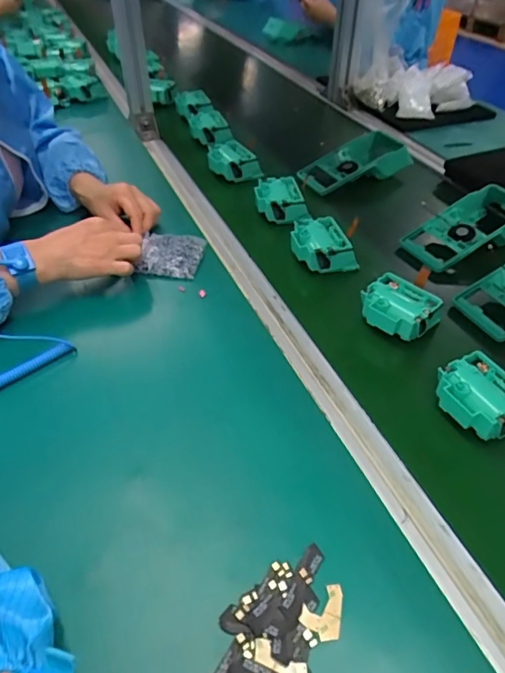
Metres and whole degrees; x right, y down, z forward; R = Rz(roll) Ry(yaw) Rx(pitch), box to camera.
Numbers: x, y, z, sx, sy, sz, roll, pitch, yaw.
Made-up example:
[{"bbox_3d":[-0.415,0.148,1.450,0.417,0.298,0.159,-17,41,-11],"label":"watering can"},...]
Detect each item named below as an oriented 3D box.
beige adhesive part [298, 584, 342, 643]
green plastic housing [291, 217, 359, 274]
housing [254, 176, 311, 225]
[{"bbox_3d":[0.049,0.192,0.339,0.028,0.004,0.037,11,44,11],"label":"beige adhesive part"},{"bbox_3d":[0.092,-0.121,0.651,0.077,0.047,0.078,-9,44,-11],"label":"green plastic housing"},{"bbox_3d":[0.043,-0.208,0.739,0.073,0.033,0.082,-7,43,-8],"label":"housing"}]

